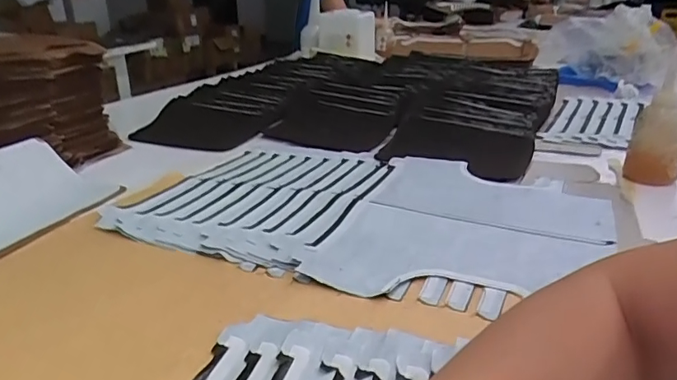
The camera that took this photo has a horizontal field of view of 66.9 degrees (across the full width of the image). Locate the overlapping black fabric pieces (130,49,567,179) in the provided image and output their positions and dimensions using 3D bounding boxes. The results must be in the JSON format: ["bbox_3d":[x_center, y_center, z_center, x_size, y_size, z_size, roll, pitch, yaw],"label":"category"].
[{"bbox_3d":[0.088,-0.214,1.180,0.727,0.101,0.756,9,25,24],"label":"overlapping black fabric pieces"}]

